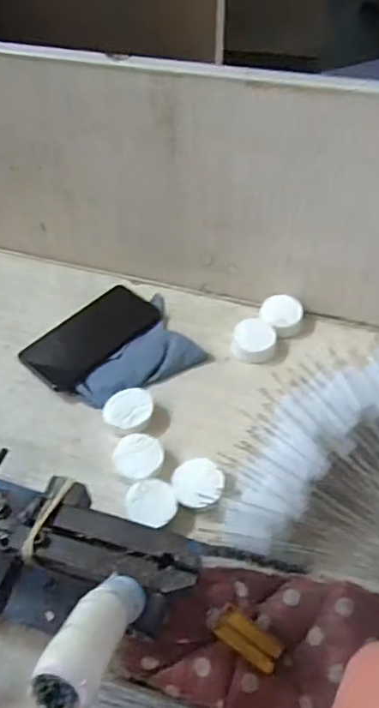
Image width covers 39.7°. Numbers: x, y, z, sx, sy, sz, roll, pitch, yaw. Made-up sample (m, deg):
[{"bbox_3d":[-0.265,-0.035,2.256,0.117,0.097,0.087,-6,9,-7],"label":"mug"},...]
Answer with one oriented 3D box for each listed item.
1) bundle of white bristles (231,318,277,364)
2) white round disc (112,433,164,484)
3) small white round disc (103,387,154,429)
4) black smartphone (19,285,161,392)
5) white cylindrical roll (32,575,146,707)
[{"bbox_3d":[0.073,-0.014,0.598,0.048,0.021,0.048,4,53,4],"label":"bundle of white bristles"},{"bbox_3d":[-0.050,0.104,0.510,0.048,0.020,0.050,0,53,0],"label":"white round disc"},{"bbox_3d":[-0.062,0.057,0.542,0.046,0.015,0.048,0,53,0],"label":"small white round disc"},{"bbox_3d":[-0.112,-0.023,0.608,0.078,0.012,0.157,34,60,23],"label":"black smartphone"},{"bbox_3d":[-0.040,0.125,0.239,0.025,0.098,0.023,0,91,13],"label":"white cylindrical roll"}]

